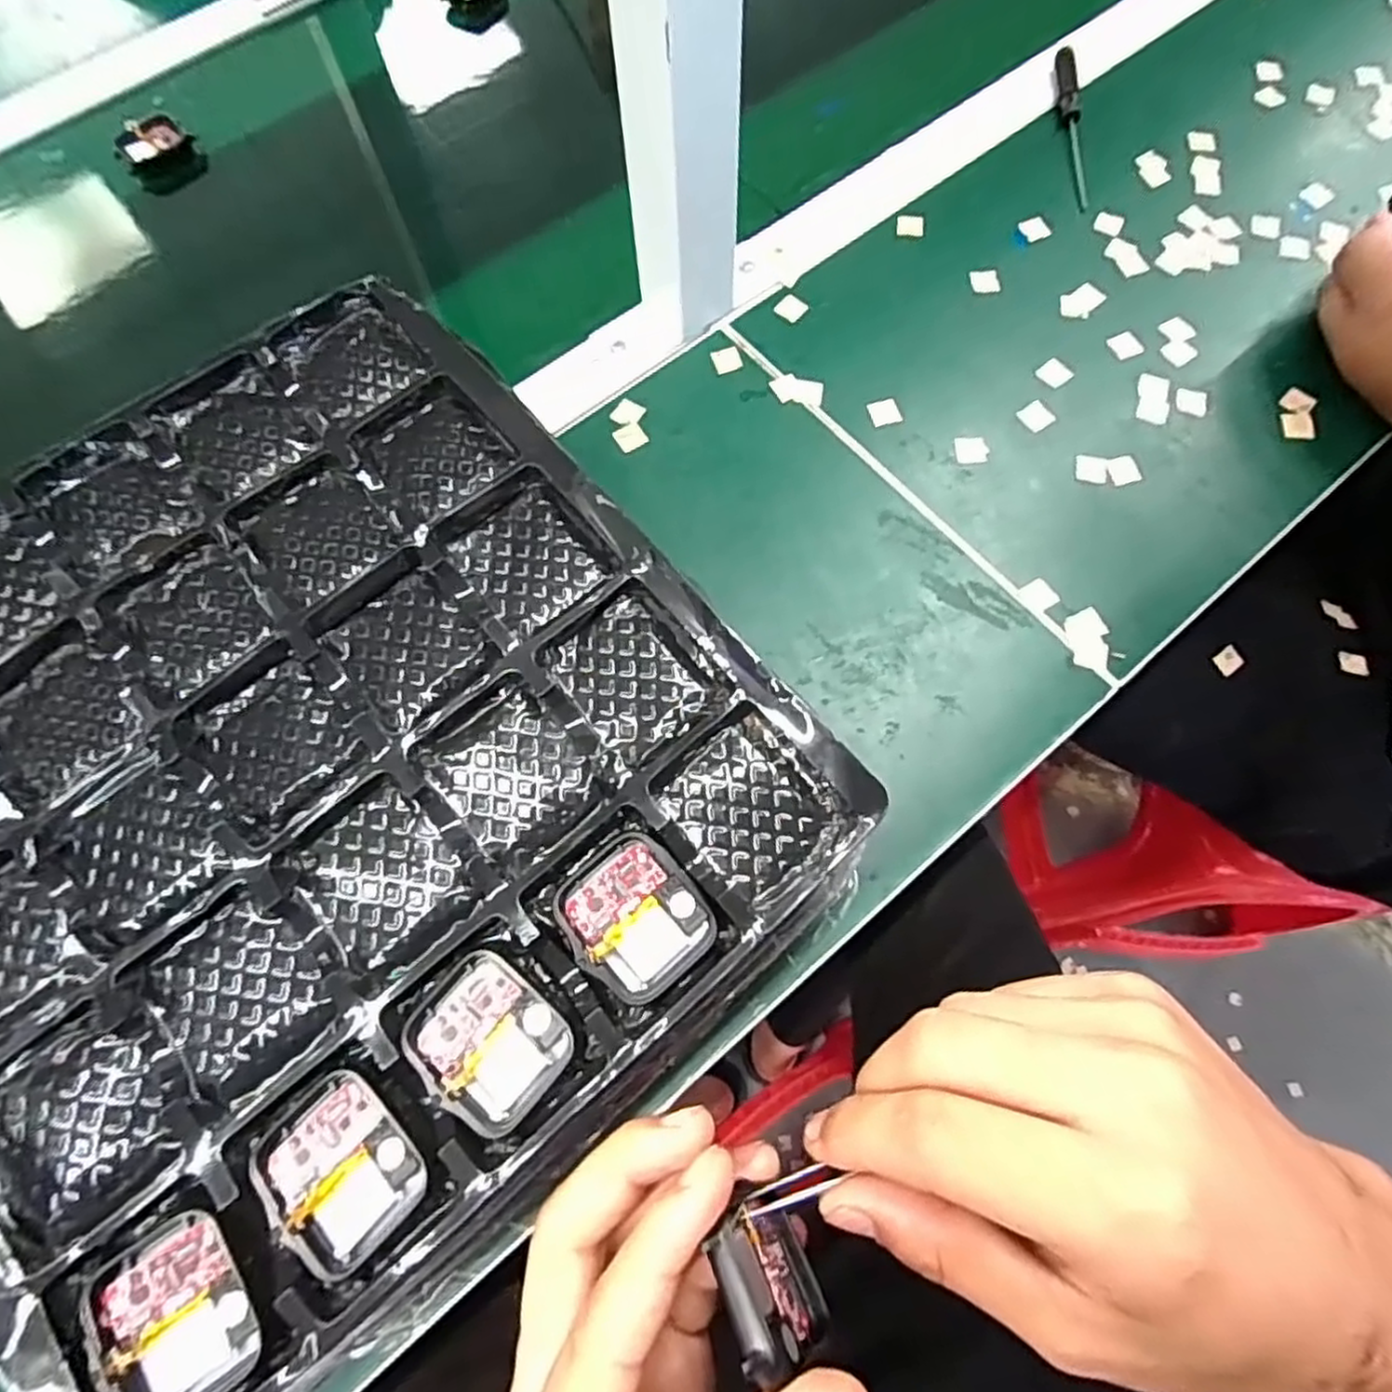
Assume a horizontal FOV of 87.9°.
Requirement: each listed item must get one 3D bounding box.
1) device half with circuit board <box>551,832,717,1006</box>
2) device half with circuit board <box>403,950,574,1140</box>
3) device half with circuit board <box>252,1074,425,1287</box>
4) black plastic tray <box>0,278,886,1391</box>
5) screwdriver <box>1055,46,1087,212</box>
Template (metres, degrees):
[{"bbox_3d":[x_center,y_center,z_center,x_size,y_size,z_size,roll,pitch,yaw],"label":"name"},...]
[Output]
[{"bbox_3d":[-0.018,0.066,0.217,0.037,0.008,0.043,-37,74,-11],"label":"device half with circuit board"},{"bbox_3d":[-0.060,0.098,0.207,0.043,0.006,0.036,39,76,13],"label":"device half with circuit board"},{"bbox_3d":[-0.097,0.128,0.197,0.043,0.007,0.035,42,77,14],"label":"device half with circuit board"},{"bbox_3d":[-0.129,0.018,0.231,0.260,0.021,0.297,-41,75,-12],"label":"black plastic tray"},{"bbox_3d":[0.247,-0.374,0.472,0.013,0.013,0.129,1,71,2],"label":"screwdriver"}]

